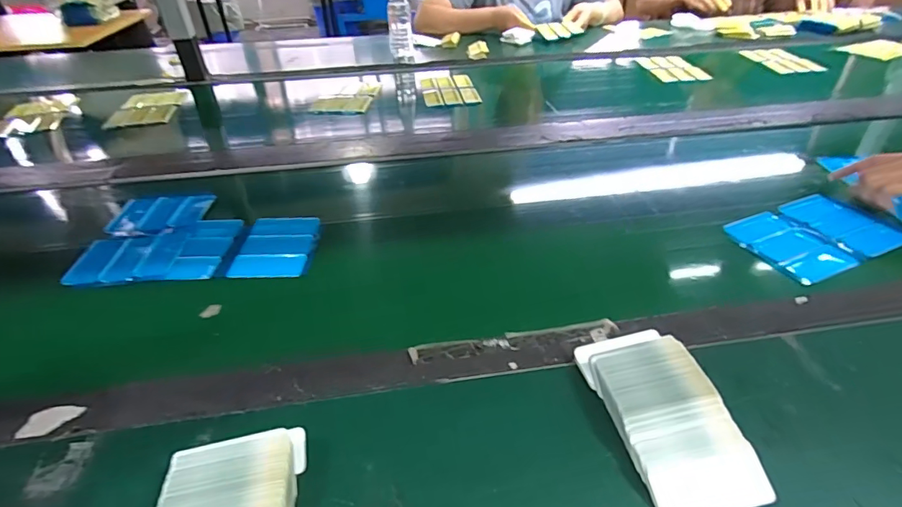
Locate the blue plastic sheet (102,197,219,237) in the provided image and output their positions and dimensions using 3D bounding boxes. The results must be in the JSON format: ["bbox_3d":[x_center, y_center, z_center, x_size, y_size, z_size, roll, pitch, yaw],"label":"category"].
[{"bbox_3d":[-0.399,-0.052,0.634,0.127,0.014,0.087,-1,37,1],"label":"blue plastic sheet"}]

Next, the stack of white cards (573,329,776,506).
[{"bbox_3d":[0.168,0.124,0.367,0.087,0.028,0.150,-8,37,-8],"label":"stack of white cards"}]

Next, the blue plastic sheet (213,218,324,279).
[{"bbox_3d":[-0.218,-0.009,0.575,0.107,0.008,0.117,1,37,3],"label":"blue plastic sheet"}]

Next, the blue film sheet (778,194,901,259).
[{"bbox_3d":[0.504,-0.039,0.600,0.100,0.009,0.120,-13,38,-14],"label":"blue film sheet"}]

